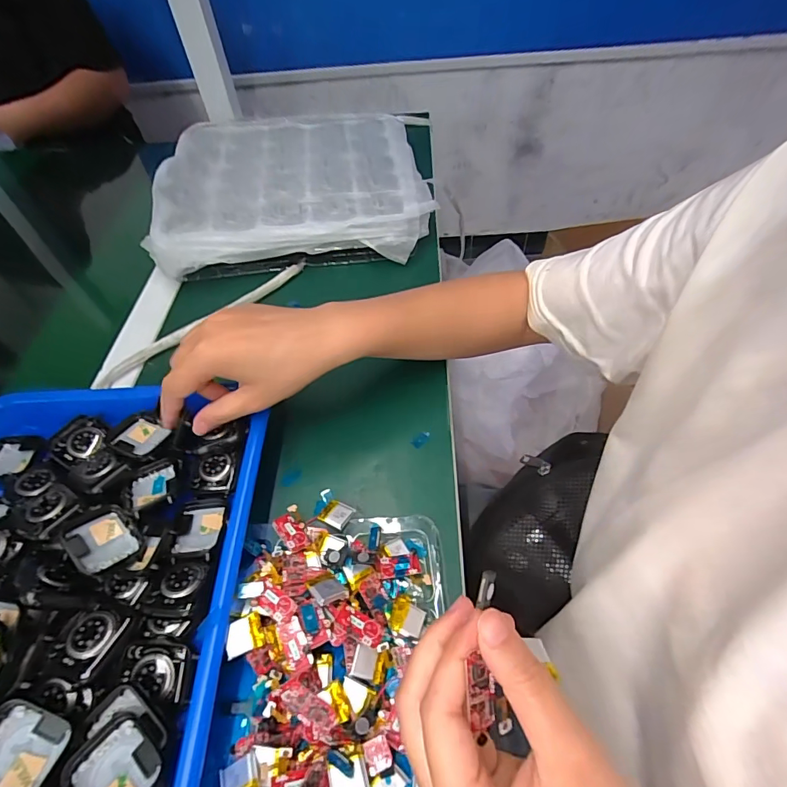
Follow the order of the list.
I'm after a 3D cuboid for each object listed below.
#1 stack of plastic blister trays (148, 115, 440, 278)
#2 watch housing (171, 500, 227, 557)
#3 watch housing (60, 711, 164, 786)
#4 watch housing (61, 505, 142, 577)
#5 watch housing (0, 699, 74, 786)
[{"bbox_3d":[-0.114,-0.243,0.512,0.300,0.053,0.250,-10,53,-3],"label":"stack of plastic blister trays"},{"bbox_3d":[-0.132,0.091,0.296,0.035,0.015,0.038,-8,53,-2],"label":"watch housing"},{"bbox_3d":[-0.136,0.182,0.212,0.040,0.015,0.035,33,63,25],"label":"watch housing"},{"bbox_3d":[-0.184,0.094,0.277,0.042,0.010,0.036,41,41,22],"label":"watch housing"},{"bbox_3d":[-0.184,0.176,0.215,0.041,0.011,0.036,18,50,6],"label":"watch housing"}]

